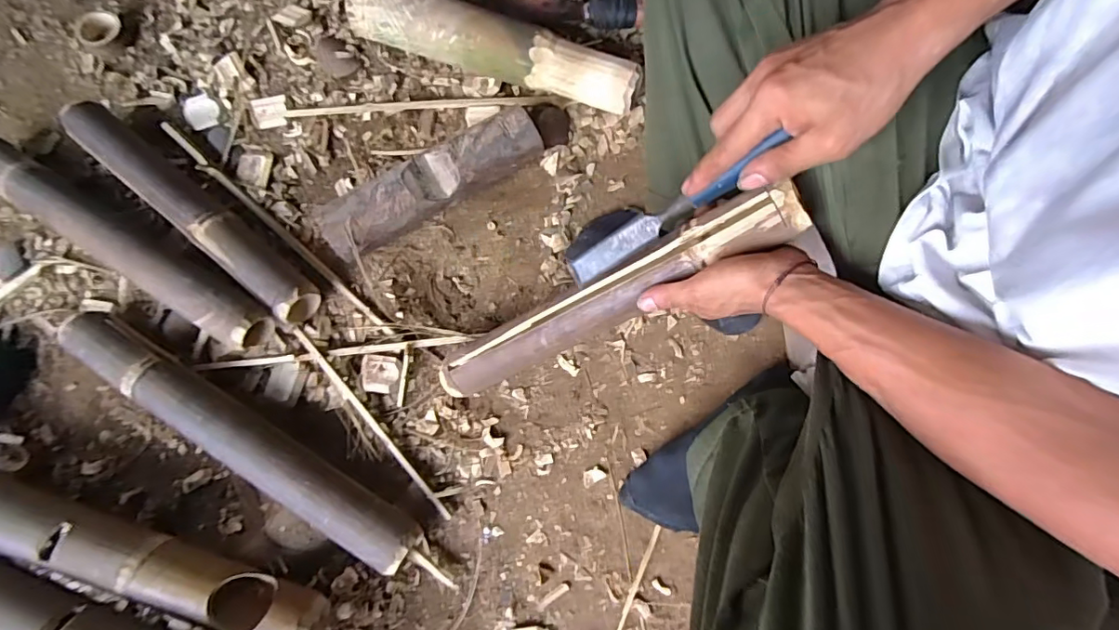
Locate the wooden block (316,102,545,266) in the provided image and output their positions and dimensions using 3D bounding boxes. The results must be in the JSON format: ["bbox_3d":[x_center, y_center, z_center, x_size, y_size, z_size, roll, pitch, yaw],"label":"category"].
[{"bbox_3d":[-0.151,-0.157,0.625,0.274,0.060,0.070,-30,80,-5],"label":"wooden block"}]

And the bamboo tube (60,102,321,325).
[{"bbox_3d":[-0.440,-0.126,0.627,0.387,0.062,0.057,40,82,8],"label":"bamboo tube"}]

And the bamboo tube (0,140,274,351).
[{"bbox_3d":[-0.525,-0.083,0.618,0.440,0.071,0.065,29,81,6],"label":"bamboo tube"}]

